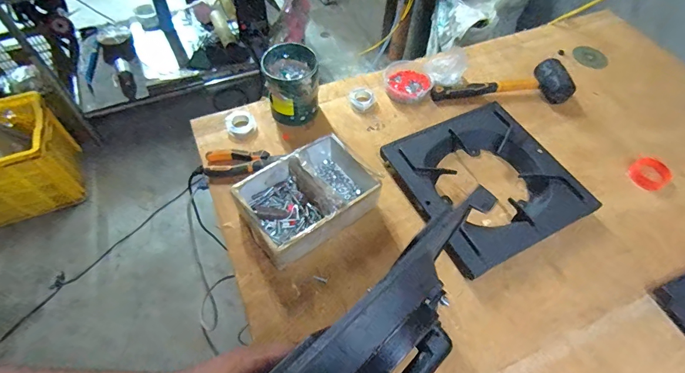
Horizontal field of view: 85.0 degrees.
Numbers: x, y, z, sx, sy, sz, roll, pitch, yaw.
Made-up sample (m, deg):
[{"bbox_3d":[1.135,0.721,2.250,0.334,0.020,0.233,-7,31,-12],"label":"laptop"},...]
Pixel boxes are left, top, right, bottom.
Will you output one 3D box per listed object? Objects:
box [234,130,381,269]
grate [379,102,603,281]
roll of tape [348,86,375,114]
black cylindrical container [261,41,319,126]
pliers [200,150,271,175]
[{"bbox_3d":[-0.062,0.014,0.666,0.226,0.085,0.159,-36,65,-22],"label":"box"},{"bbox_3d":[0.275,-0.011,0.731,0.310,0.051,0.302,-22,61,-16],"label":"grate"},{"bbox_3d":[0.044,-0.199,0.852,0.056,0.017,0.067,-9,58,-8],"label":"roll of tape"},{"bbox_3d":[-0.106,-0.214,0.793,0.101,0.120,0.123,-8,58,-8],"label":"black cylindrical container"},{"bbox_3d":[-0.209,-0.048,0.732,0.118,0.027,0.055,3,57,-1],"label":"pliers"}]

